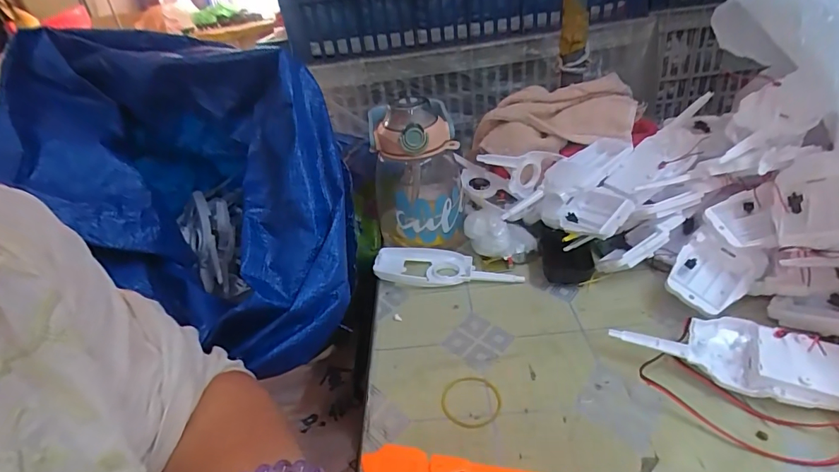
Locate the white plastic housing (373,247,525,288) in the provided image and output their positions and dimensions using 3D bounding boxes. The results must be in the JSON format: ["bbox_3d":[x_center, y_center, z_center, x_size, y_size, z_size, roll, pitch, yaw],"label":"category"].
[{"bbox_3d":[0.032,0.034,0.515,0.162,0.027,0.055,0,31,13],"label":"white plastic housing"}]

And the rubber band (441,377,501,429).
[{"bbox_3d":[0.042,0.135,0.364,0.048,0.006,0.047,-2,31,10],"label":"rubber band"}]

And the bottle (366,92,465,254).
[{"bbox_3d":[-0.005,-0.078,0.558,0.107,0.183,0.124,-7,30,2],"label":"bottle"}]

